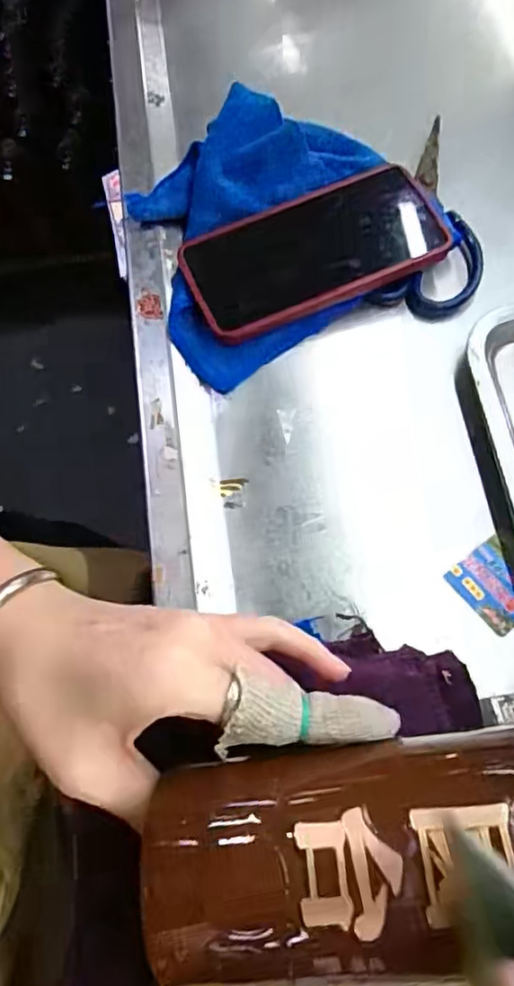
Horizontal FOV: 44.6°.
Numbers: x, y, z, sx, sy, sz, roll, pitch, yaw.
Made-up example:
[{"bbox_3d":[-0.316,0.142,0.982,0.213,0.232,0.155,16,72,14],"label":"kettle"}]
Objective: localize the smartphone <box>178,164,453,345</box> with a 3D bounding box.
[{"bbox_3d":[0.039,-0.160,0.408,0.169,0.007,0.081,-23,70,-7],"label":"smartphone"}]

